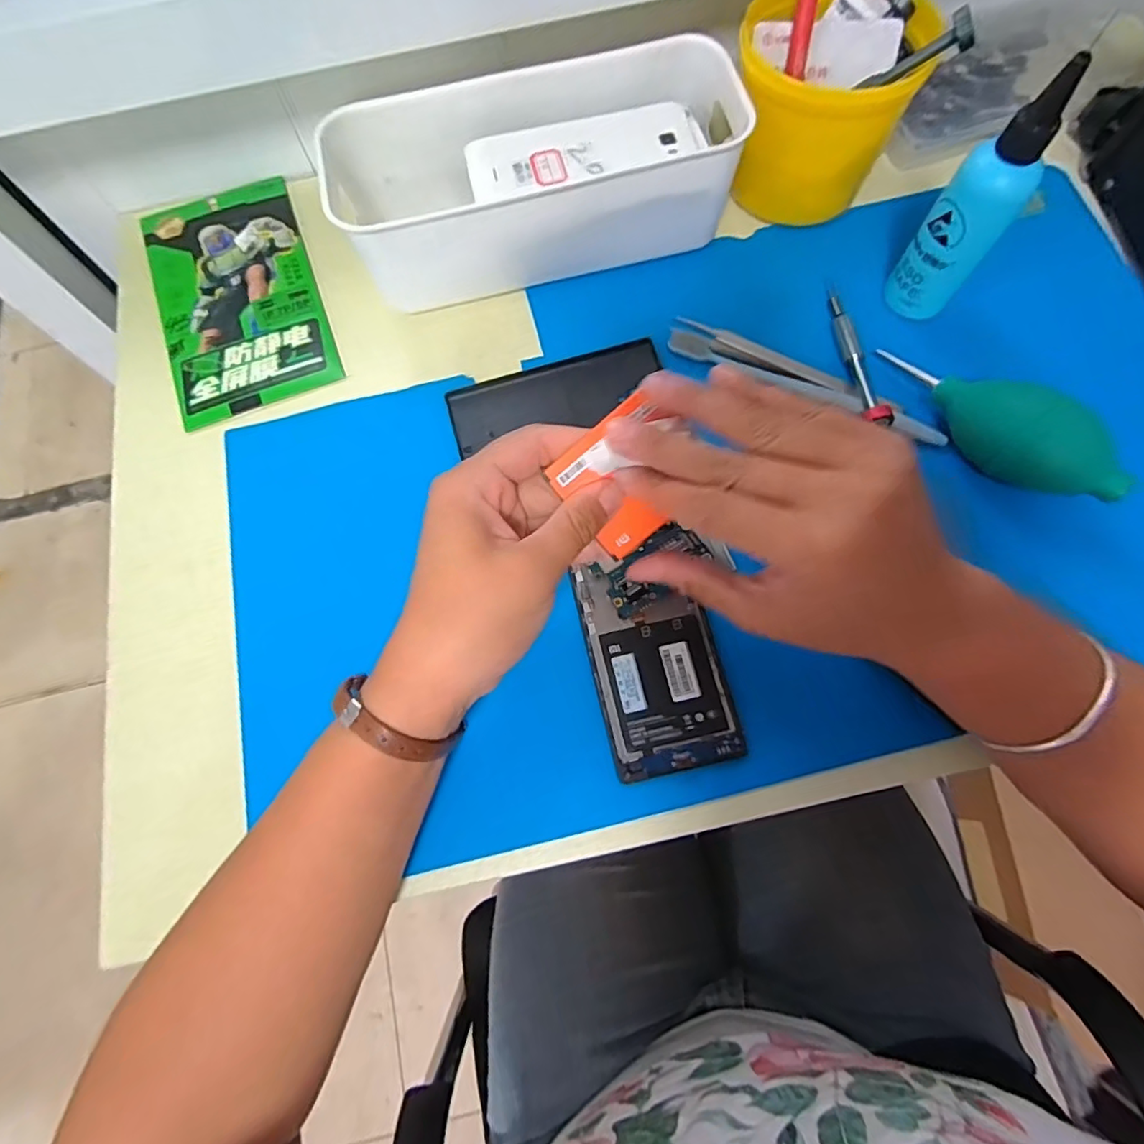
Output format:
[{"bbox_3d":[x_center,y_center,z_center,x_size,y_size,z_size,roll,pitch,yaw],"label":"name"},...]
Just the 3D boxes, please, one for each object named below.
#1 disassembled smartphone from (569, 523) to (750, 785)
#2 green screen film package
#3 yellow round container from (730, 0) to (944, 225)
[{"bbox_3d":[0.047,0.044,0.316,0.073,0.012,0.124,-13,73,-2],"label":"disassembled smartphone"},{"bbox_3d":[-0.235,-0.195,0.400,0.107,0.004,0.192,-21,74,-5],"label":"green screen film package"},{"bbox_3d":[0.156,-0.297,0.367,0.108,0.093,0.096,-1,73,2],"label":"yellow round container"}]

